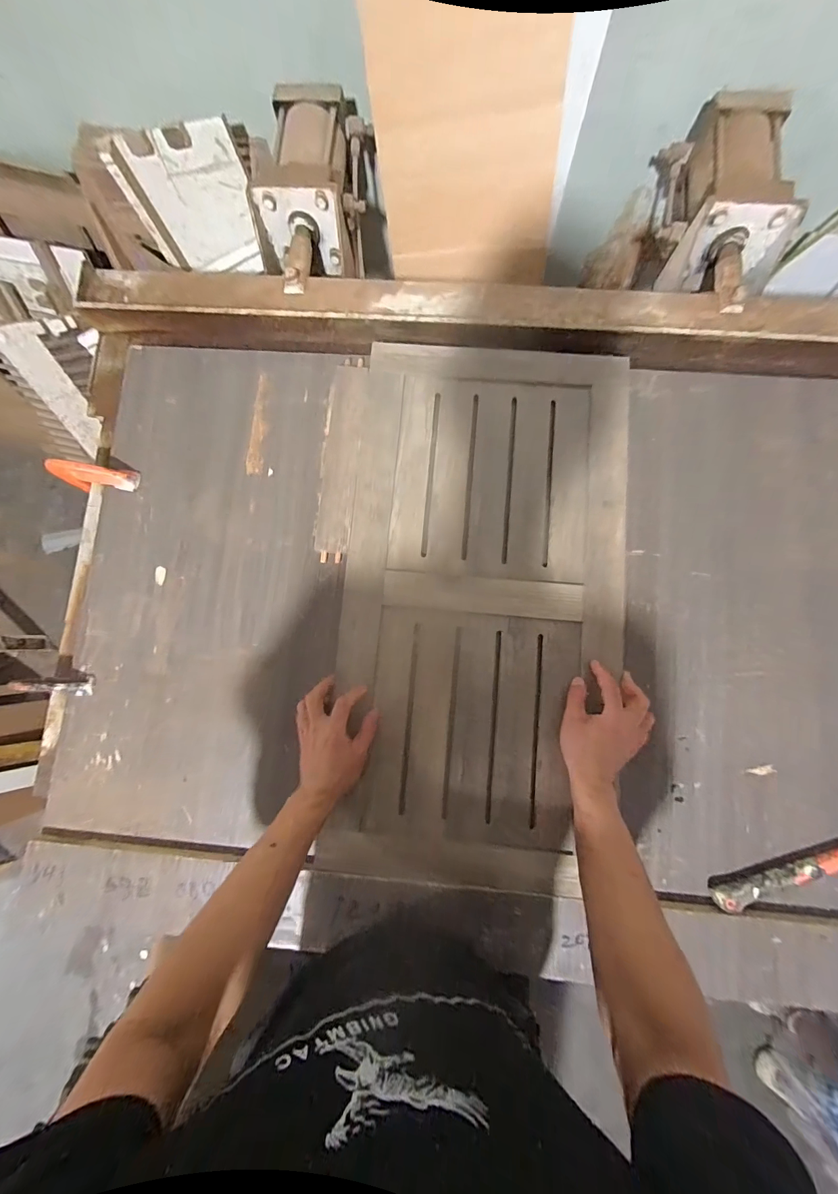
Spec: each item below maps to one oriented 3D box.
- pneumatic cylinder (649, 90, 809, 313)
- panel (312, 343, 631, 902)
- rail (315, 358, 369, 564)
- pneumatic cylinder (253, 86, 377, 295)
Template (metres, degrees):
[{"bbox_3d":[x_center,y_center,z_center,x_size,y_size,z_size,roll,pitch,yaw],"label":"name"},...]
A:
[{"bbox_3d":[0.490,-0.623,0.621,0.149,0.116,0.354,-1,83,2],"label":"pneumatic cylinder"},{"bbox_3d":[0.087,0.004,0.551,0.383,0.028,0.747,6,83,3],"label":"panel"},{"bbox_3d":[-0.118,-0.210,0.585,0.056,0.014,0.312,5,83,3],"label":"rail"},{"bbox_3d":[-0.173,-0.645,0.650,0.151,0.134,0.331,8,84,3],"label":"pneumatic cylinder"}]

